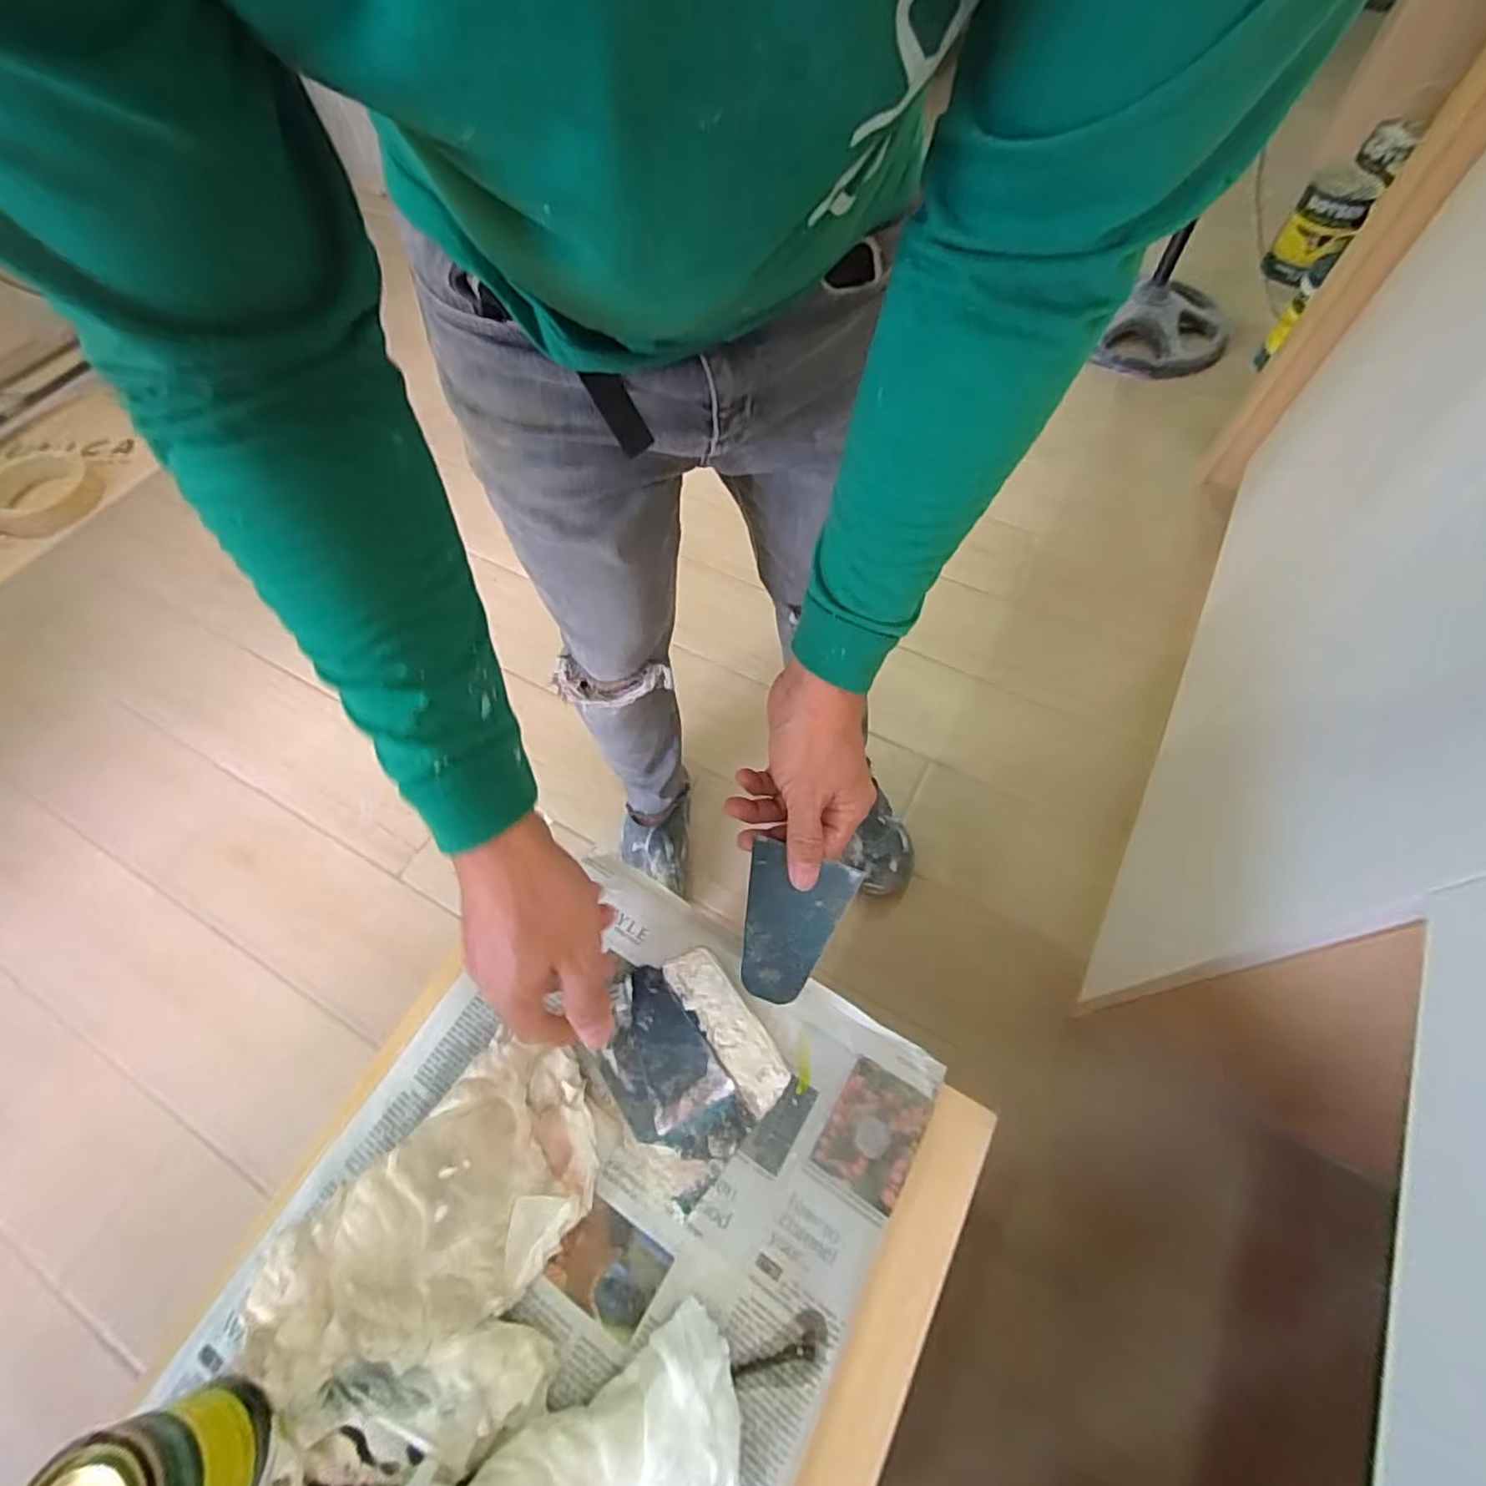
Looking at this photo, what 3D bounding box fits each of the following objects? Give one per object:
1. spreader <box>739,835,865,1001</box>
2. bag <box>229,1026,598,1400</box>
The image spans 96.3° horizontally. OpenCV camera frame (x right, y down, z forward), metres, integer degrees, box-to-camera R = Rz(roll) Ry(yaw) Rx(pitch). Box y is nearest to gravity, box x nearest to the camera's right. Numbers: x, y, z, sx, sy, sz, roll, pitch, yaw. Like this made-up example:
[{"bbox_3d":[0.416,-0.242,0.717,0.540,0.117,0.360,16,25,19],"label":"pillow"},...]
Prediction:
[{"bbox_3d":[0.031,0.122,0.441,0.068,0.005,0.094,16,81,0],"label":"spreader"},{"bbox_3d":[-0.178,0.277,0.382,0.115,0.035,0.218,40,70,20],"label":"bag"}]

